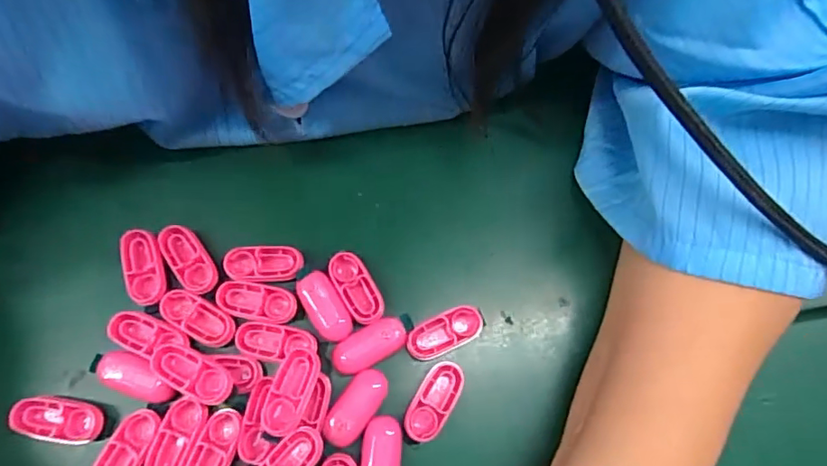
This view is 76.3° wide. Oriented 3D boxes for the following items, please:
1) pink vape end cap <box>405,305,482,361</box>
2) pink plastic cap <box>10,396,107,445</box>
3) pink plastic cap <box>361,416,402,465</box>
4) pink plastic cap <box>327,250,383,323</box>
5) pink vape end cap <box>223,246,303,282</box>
[{"bbox_3d":[0.013,0.044,0.230,0.034,0.006,0.015,-25,75,-9],"label":"pink vape end cap"},{"bbox_3d":[-0.146,0.076,0.216,0.033,0.008,0.016,10,73,2],"label":"pink plastic cap"},{"bbox_3d":[-0.013,0.091,0.213,0.016,0.004,0.031,3,73,0],"label":"pink plastic cap"},{"bbox_3d":[-0.026,0.024,0.235,0.015,0.005,0.035,-30,76,-10],"label":"pink plastic cap"},{"bbox_3d":[-0.067,0.014,0.238,0.034,0.006,0.016,-2,73,-2],"label":"pink vape end cap"}]

